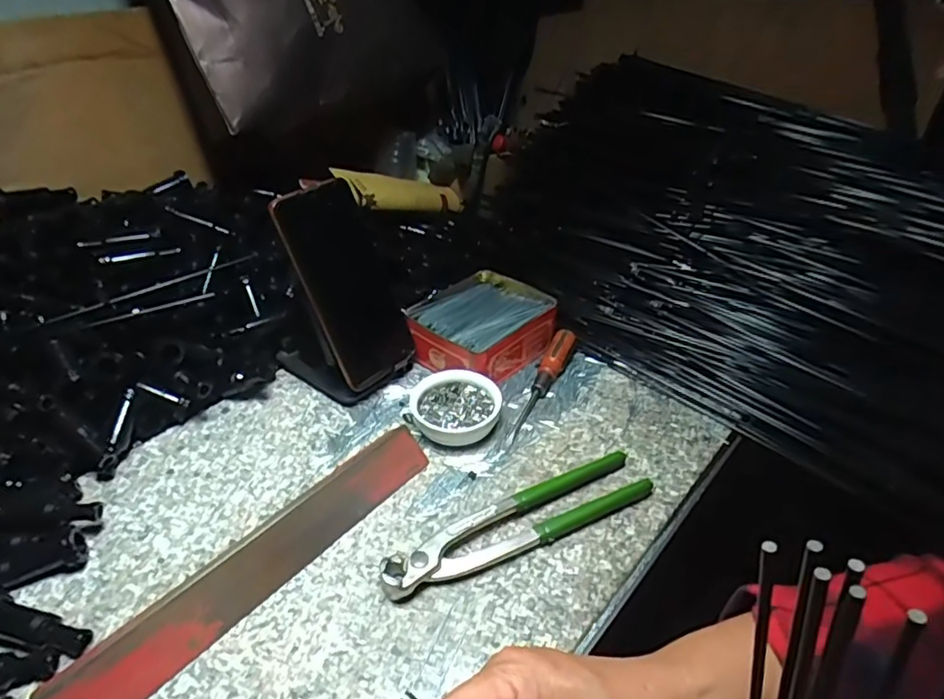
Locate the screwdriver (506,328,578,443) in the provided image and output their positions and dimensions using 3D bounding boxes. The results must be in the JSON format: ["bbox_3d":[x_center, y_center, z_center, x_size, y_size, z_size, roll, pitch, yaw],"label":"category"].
[{"bbox_3d":[0.062,0.028,0.512,0.021,0.021,0.141,14,39,19],"label":"screwdriver"}]

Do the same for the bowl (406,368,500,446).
[{"bbox_3d":[-0.016,0.048,0.478,0.071,0.028,0.067,0,36,0],"label":"bowl"}]

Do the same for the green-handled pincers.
[{"bbox_3d":[0.031,0.113,0.397,0.195,0.018,0.044,-16,39,-21],"label":"green-handled pincers"}]

